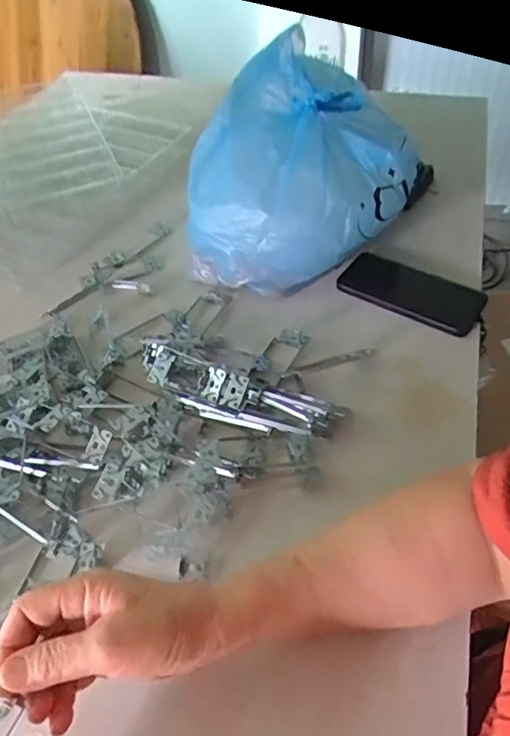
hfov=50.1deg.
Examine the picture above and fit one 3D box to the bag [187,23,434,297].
[{"bbox_3d":[0.059,-0.254,0.697,0.313,0.185,0.235,-32,53,-24],"label":"bag"}]

